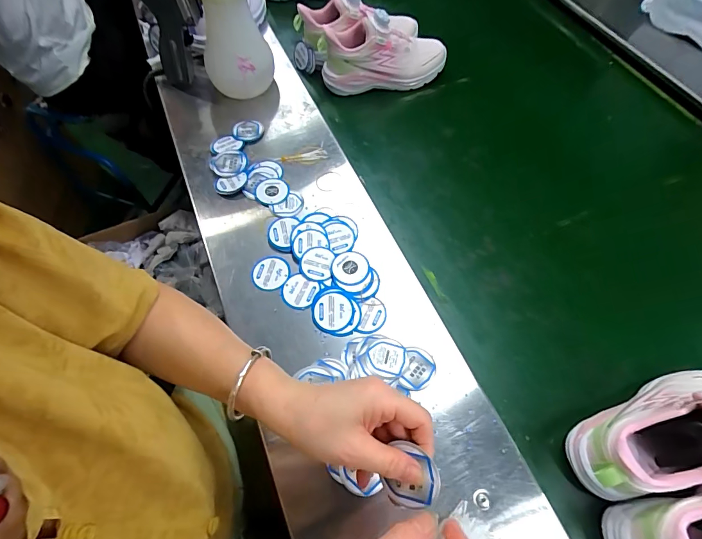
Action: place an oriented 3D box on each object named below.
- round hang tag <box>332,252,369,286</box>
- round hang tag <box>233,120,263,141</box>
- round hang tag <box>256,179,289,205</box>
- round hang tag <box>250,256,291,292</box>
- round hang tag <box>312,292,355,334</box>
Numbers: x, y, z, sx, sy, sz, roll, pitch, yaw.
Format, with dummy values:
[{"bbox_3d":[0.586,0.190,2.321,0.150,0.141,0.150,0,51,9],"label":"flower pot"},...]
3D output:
[{"bbox_3d":[-0.001,-0.001,0.484,0.045,0.005,0.045,-1,62,2],"label":"round hang tag"},{"bbox_3d":[-0.167,-0.225,0.613,0.045,0.004,0.043,3,67,-7],"label":"round hang tag"},{"bbox_3d":[-0.114,-0.114,0.550,0.047,0.006,0.045,0,68,0],"label":"round hang tag"},{"bbox_3d":[-0.104,0.004,0.486,0.049,0.004,0.047,-9,62,-2],"label":"round hang tag"},{"bbox_3d":[-0.022,0.051,0.456,0.048,0.006,0.048,-3,62,1],"label":"round hang tag"}]

